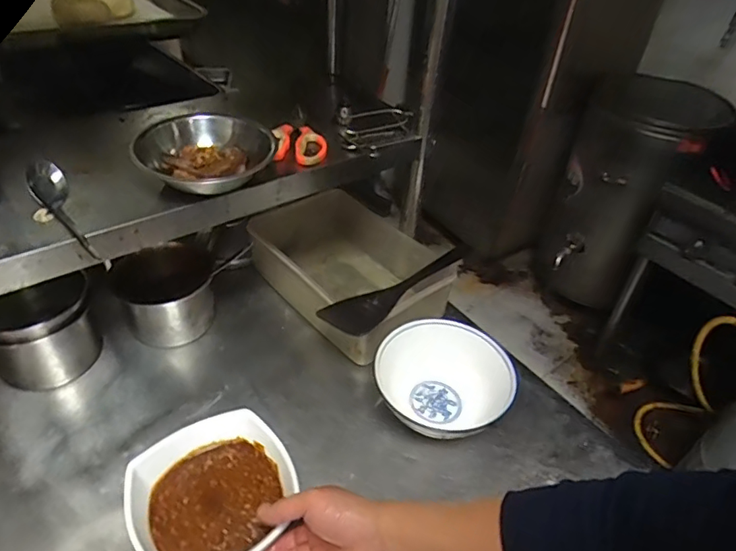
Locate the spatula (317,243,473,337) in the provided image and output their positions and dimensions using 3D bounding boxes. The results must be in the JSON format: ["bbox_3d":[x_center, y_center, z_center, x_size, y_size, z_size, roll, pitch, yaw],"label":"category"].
[{"bbox_3d":[0.053,0.010,0.816,0.068,0.026,0.320,32,47,28],"label":"spatula"}]

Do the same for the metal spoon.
[{"bbox_3d":[-0.333,-0.071,0.566,0.040,0.027,0.149,-27,64,-32],"label":"metal spoon"}]

